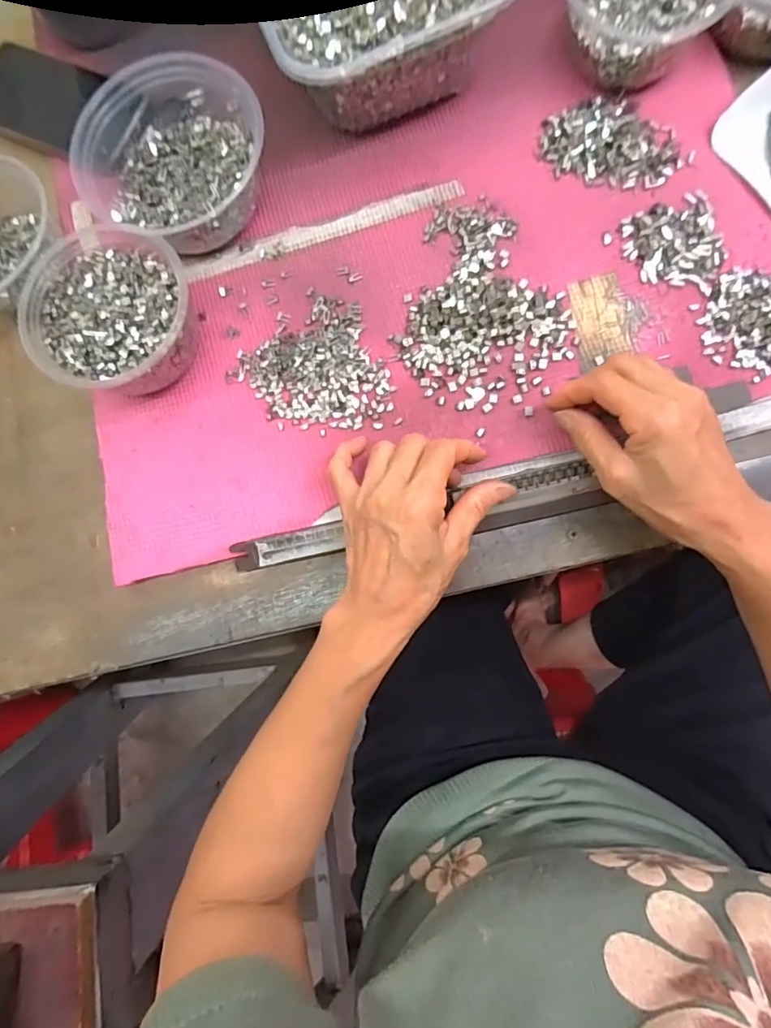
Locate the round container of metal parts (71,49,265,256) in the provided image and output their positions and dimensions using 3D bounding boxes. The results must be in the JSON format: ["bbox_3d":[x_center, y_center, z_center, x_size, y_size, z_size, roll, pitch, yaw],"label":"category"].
[{"bbox_3d":[-0.159,-0.266,0.382,0.140,0.054,0.130,-1,81,6],"label":"round container of metal parts"}]

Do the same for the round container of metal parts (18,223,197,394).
[{"bbox_3d":[-0.193,-0.141,0.368,0.116,0.056,0.109,-1,81,6],"label":"round container of metal parts"}]

